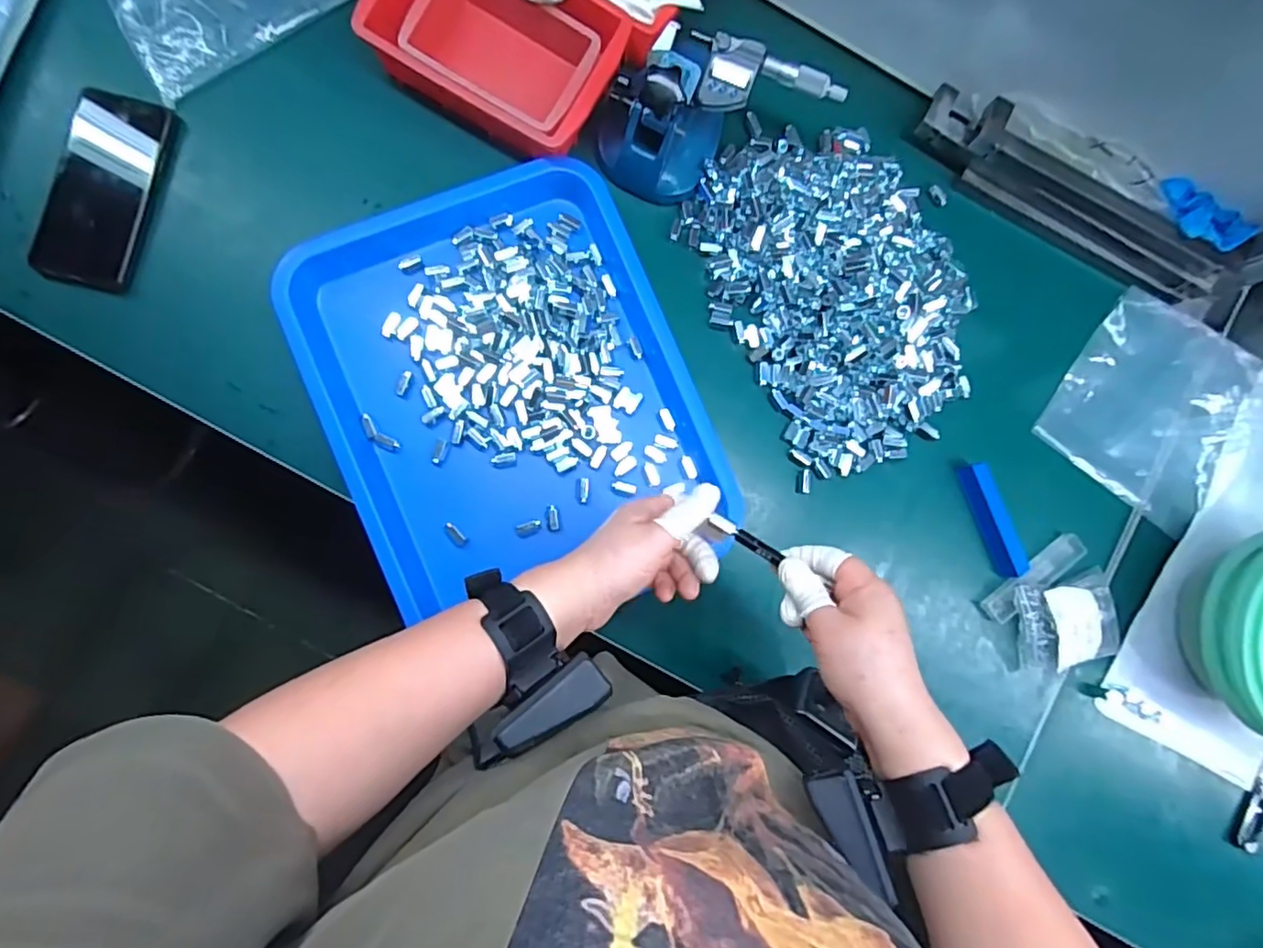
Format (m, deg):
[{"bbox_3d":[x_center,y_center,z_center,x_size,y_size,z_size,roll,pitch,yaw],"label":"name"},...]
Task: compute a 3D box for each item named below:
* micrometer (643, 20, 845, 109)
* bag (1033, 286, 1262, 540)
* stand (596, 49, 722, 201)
[{"bbox_3d":[0.093,-0.324,0.516,0.158,0.024,0.052,20,84,-4],"label":"micrometer"},{"bbox_3d":[0.516,-0.066,0.609,0.166,0.024,0.180,34,84,-2],"label":"bag"},{"bbox_3d":[0.030,-0.306,0.537,0.110,0.111,0.092,9,85,-5],"label":"stand"}]

